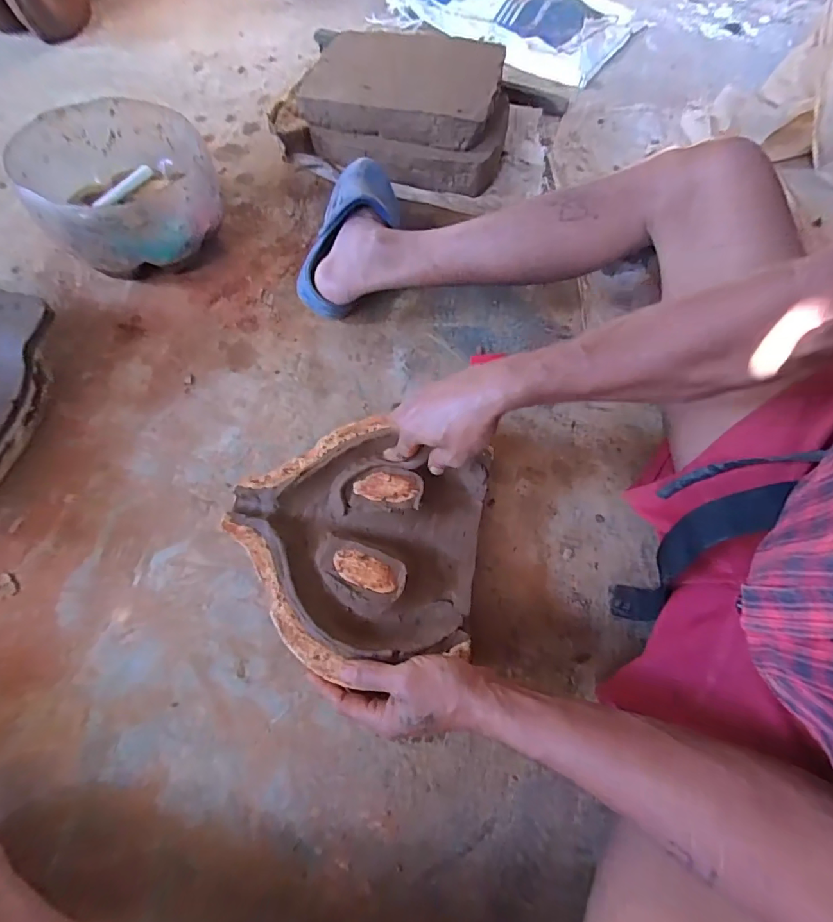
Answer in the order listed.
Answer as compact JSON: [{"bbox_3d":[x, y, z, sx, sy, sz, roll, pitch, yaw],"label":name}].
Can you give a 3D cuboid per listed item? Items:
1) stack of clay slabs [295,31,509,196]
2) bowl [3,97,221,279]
[{"bbox_3d":[-0.012,-0.606,0.774,0.329,0.129,0.232,13,65,3],"label":"stack of clay slabs"},{"bbox_3d":[-0.409,-0.380,0.642,0.222,0.130,0.243,2,64,-3],"label":"bowl"}]

